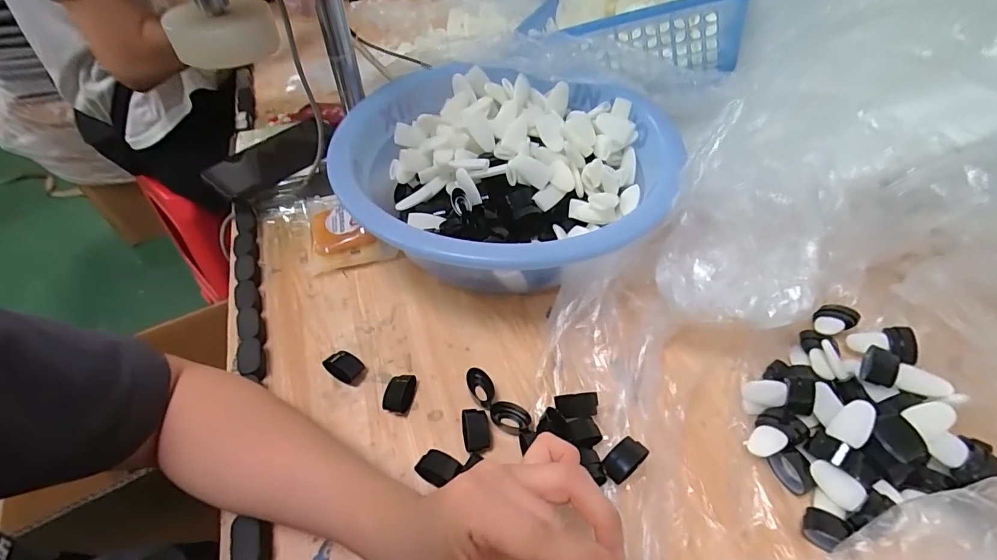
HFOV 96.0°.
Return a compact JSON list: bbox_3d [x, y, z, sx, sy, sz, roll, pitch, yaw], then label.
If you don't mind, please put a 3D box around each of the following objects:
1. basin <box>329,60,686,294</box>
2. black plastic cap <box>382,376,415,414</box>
[{"bbox_3d":[0.009,-0.111,0.487,0.331,0.111,0.345,-29,55,-21],"label":"basin"},{"bbox_3d":[-0.082,0.096,0.375,0.023,0.014,0.030,7,50,7],"label":"black plastic cap"}]

